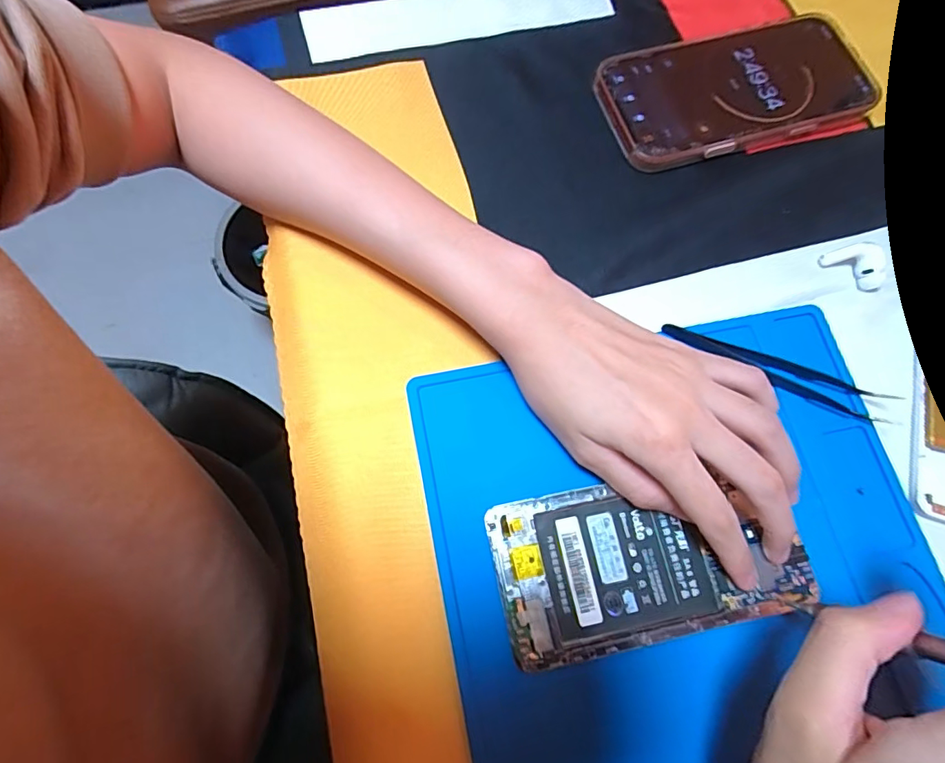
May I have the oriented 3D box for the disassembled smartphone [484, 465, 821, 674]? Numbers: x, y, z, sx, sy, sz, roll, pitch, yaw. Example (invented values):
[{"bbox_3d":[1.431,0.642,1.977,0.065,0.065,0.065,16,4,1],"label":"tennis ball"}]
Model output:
[{"bbox_3d":[0.079,0.080,0.231,0.136,0.004,0.070,-10,73,-5],"label":"disassembled smartphone"}]

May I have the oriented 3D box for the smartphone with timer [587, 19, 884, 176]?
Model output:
[{"bbox_3d":[0.164,-0.182,0.317,0.165,0.015,0.081,-16,73,-7],"label":"smartphone with timer"}]

